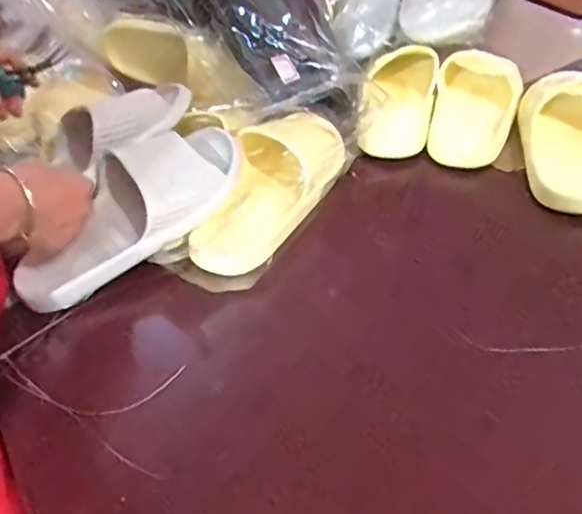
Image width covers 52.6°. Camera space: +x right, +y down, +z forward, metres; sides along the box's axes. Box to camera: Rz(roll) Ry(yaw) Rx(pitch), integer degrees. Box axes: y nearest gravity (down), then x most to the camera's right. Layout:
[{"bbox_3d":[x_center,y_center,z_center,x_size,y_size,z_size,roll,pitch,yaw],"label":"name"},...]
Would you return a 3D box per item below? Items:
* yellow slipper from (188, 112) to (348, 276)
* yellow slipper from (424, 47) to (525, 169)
[{"bbox_3d":[-0.017,-0.080,0.629,0.096,0.063,0.240,16,47,22],"label":"yellow slipper"},{"bbox_3d":[0.229,-0.191,0.738,0.097,0.061,0.188,12,46,19],"label":"yellow slipper"}]

